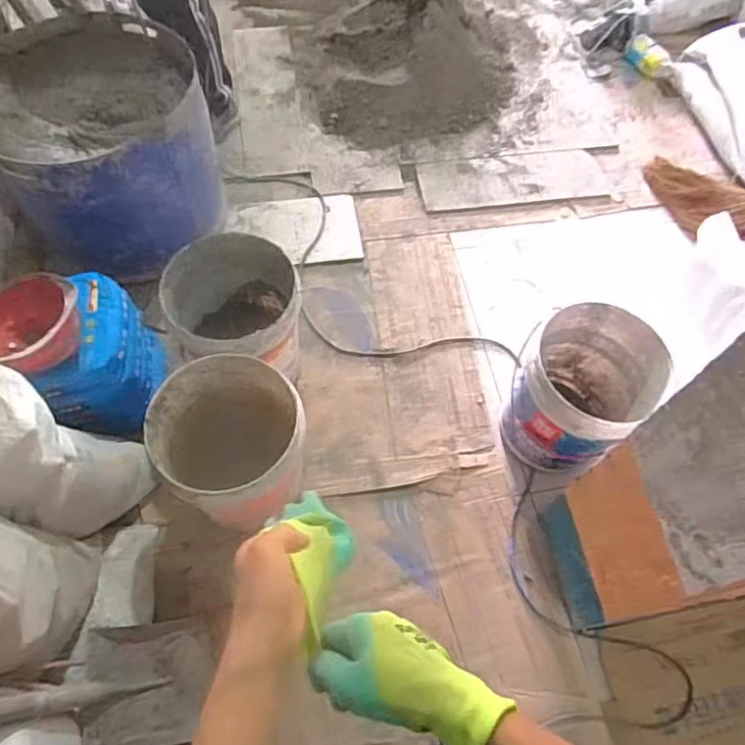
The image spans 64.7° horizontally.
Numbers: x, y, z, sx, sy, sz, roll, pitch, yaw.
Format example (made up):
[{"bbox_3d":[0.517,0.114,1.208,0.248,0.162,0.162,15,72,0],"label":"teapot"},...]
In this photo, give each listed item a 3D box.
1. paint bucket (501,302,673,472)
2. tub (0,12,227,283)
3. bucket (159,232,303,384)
[{"bbox_3d":[0.482,0.051,1.435,0.339,0.435,0.305,-35,69,-19],"label":"paint bucket"},{"bbox_3d":[-0.736,-0.622,1.656,0.536,0.460,0.575,1,62,-2],"label":"tub"},{"bbox_3d":[-0.338,-0.125,1.505,0.316,0.319,0.349,-9,63,-7],"label":"bucket"}]

